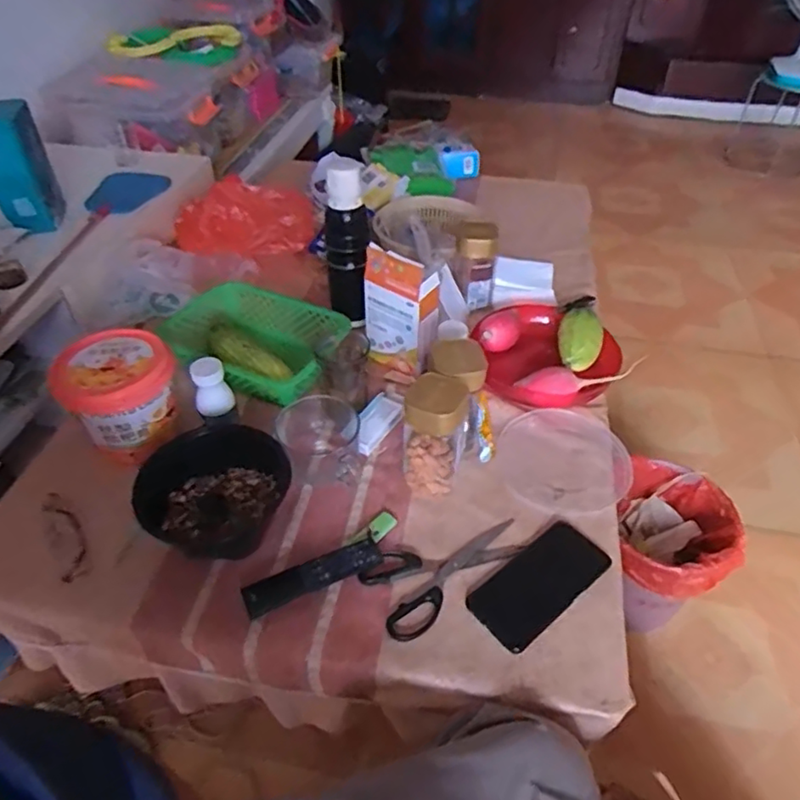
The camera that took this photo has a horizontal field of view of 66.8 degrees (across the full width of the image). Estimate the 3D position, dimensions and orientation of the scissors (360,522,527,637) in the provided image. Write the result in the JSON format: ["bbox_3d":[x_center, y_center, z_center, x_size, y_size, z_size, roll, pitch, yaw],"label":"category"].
[{"bbox_3d":[0.048,0.184,0.682,0.187,0.011,0.089,-30,52,-28],"label":"scissors"}]

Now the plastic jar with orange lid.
[{"bbox_3d":[-0.351,-0.007,0.772,0.130,0.110,0.134,0,44,0],"label":"plastic jar with orange lid"}]

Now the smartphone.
[{"bbox_3d":[0.154,0.197,0.662,0.162,0.004,0.077,-30,52,-28],"label":"smartphone"}]

